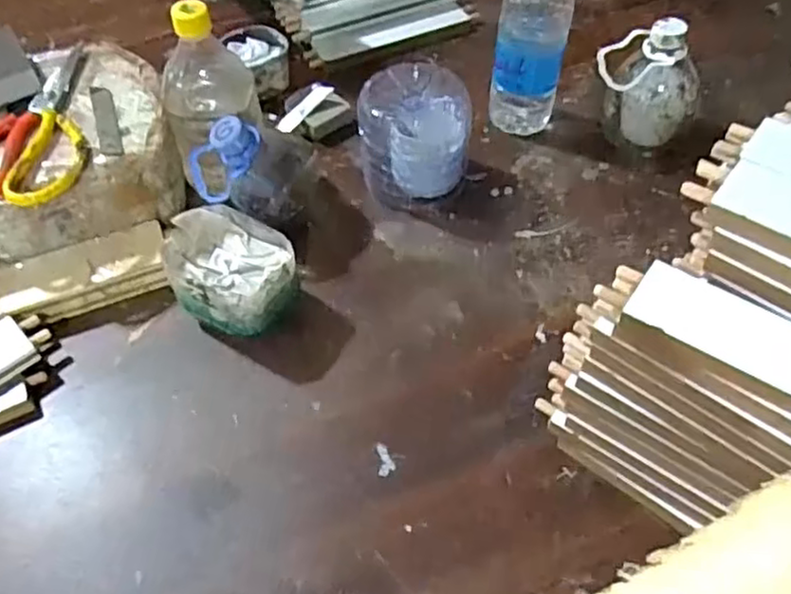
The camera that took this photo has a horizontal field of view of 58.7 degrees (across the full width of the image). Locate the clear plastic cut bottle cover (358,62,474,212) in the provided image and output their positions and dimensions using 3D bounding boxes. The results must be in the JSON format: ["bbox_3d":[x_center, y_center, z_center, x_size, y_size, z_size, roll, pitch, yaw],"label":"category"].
[{"bbox_3d":[0.021,-0.156,0.685,0.102,0.106,0.087,1,53,4],"label":"clear plastic cut bottle cover"}]

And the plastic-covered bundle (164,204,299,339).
[{"bbox_3d":[-0.136,-0.017,0.592,0.109,0.063,0.082,27,59,21],"label":"plastic-covered bundle"}]

